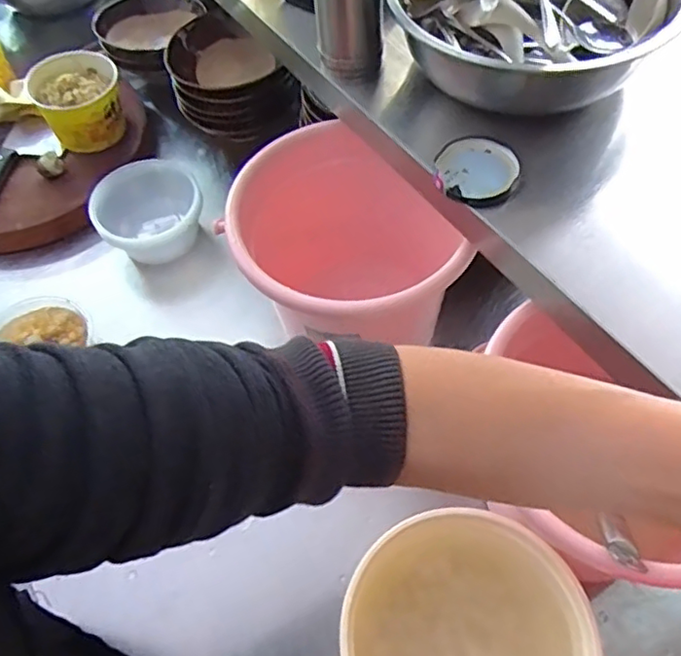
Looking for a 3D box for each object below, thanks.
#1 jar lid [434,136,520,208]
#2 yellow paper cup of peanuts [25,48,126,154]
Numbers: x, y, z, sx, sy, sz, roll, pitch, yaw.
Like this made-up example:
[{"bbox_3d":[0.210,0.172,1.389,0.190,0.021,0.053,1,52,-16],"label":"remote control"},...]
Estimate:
[{"bbox_3d":[0.115,-0.134,0.514,0.067,0.020,0.068,-2,59,3],"label":"jar lid"},{"bbox_3d":[-0.368,-0.319,0.885,0.115,0.106,0.121,-2,59,3],"label":"yellow paper cup of peanuts"}]

